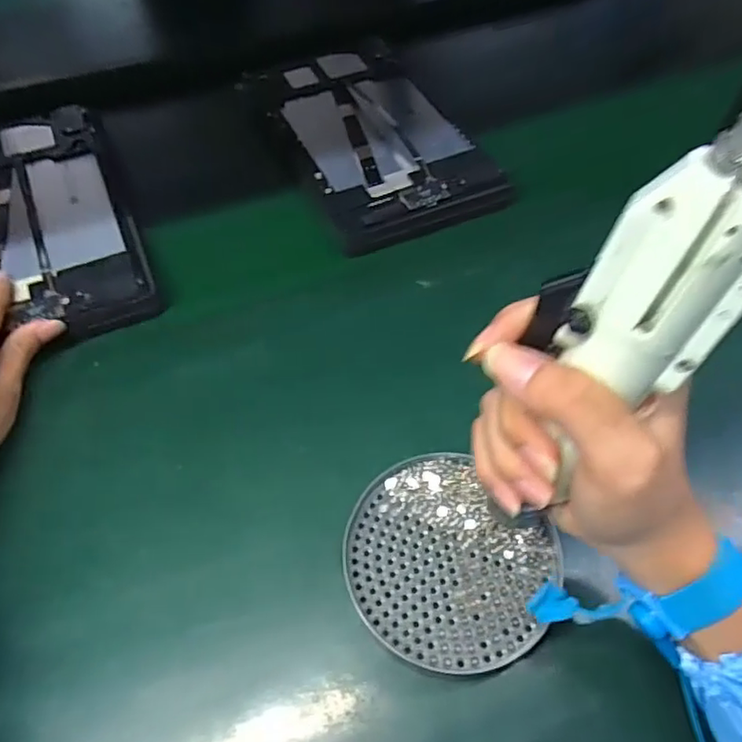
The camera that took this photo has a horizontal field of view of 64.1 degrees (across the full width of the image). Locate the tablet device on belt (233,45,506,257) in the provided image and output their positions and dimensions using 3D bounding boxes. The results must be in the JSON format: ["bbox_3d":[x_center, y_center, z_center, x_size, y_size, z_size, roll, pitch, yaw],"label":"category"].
[{"bbox_3d":[-0.003,-0.214,0.524,0.142,0.018,0.264,-21,61,-13],"label":"tablet device on belt"}]

